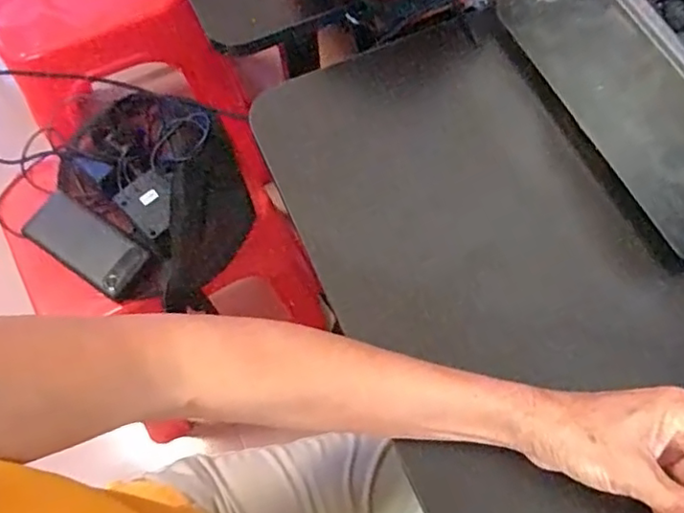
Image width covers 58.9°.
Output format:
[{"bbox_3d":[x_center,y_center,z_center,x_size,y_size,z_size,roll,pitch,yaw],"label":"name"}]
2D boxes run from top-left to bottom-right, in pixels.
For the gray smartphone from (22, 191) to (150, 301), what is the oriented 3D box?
[{"bbox_3d":[-0.312,-0.015,0.737,0.161,0.014,0.067,32,73,15],"label":"gray smartphone"}]

